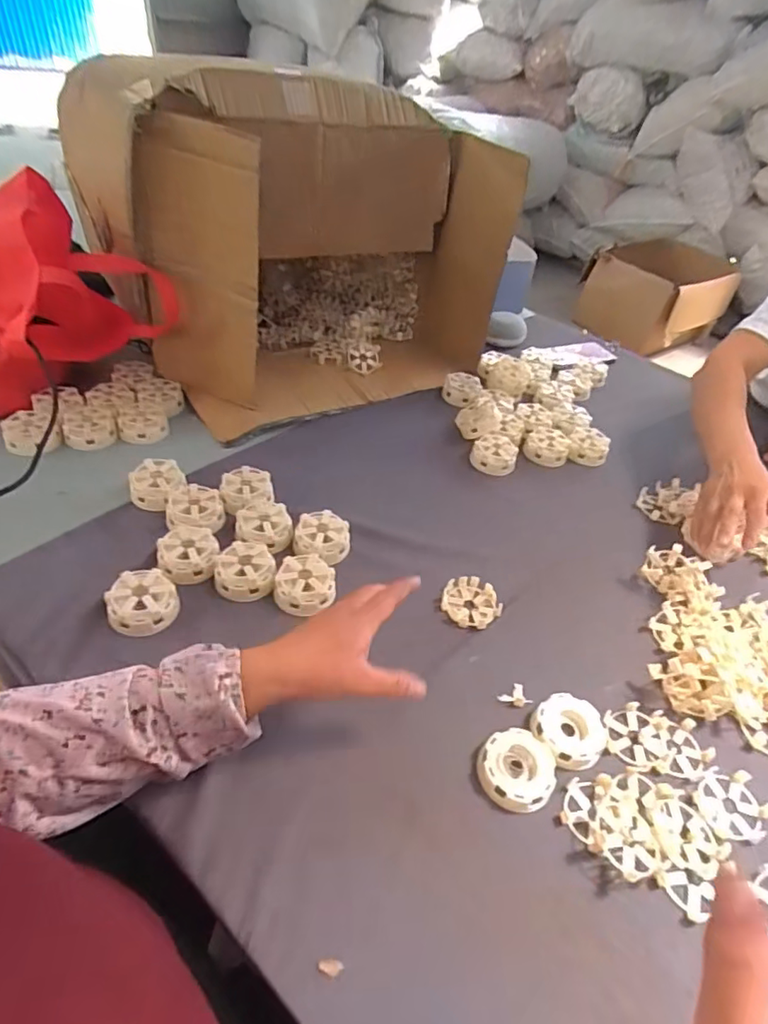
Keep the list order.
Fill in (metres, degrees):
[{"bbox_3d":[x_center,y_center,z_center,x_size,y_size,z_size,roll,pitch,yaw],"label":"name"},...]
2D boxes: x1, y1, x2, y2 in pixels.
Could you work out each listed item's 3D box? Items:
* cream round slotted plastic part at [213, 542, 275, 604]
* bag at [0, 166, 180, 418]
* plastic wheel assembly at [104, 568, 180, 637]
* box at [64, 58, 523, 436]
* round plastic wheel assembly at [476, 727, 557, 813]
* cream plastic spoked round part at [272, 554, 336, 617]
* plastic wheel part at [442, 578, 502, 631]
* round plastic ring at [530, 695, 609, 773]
[{"bbox_3d":[-0.155,0.064,0.625,0.065,0.031,0.063,6,41,-5],"label":"cream round slotted plastic part"},{"bbox_3d":[-0.521,-0.295,0.798,0.320,0.219,0.280,31,45,22],"label":"bag"},{"bbox_3d":[-0.250,0.098,0.584,0.068,0.046,0.067,-14,46,-22],"label":"plastic wheel assembly"},{"bbox_3d":[-0.127,-0.434,0.921,0.546,0.401,0.416,-22,50,-29],"label":"box"},{"bbox_3d":[0.120,0.230,0.501,0.065,0.021,0.072,35,51,26],"label":"round plastic wheel assembly"},{"bbox_3d":[-0.085,0.078,0.621,0.062,0.028,0.070,14,45,8],"label":"cream plastic spoked round part"},{"bbox_3d":[0.099,0.103,0.637,0.060,0.014,0.064,-28,54,-31],"label":"plastic wheel part"},{"bbox_3d":[0.177,0.208,0.533,0.070,0.015,0.065,4,44,-3],"label":"round plastic ring"}]

